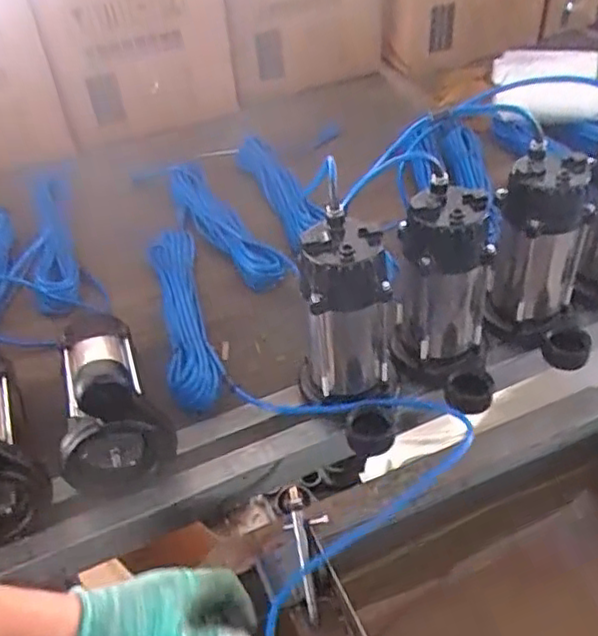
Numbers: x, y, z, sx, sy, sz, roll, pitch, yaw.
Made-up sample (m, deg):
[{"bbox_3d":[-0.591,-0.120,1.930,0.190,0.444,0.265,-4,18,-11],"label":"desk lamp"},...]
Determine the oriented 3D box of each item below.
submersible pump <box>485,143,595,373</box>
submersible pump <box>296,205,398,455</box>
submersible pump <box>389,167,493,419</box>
[{"bbox_3d":[0.298,-0.070,0.795,0.126,0.229,0.120,12,45,18],"label":"submersible pump"},{"bbox_3d":[0.055,0.023,0.716,0.111,0.226,0.134,-3,42,3],"label":"submersible pump"},{"bbox_3d":[0.172,-0.021,0.752,0.129,0.223,0.116,11,44,18],"label":"submersible pump"}]

